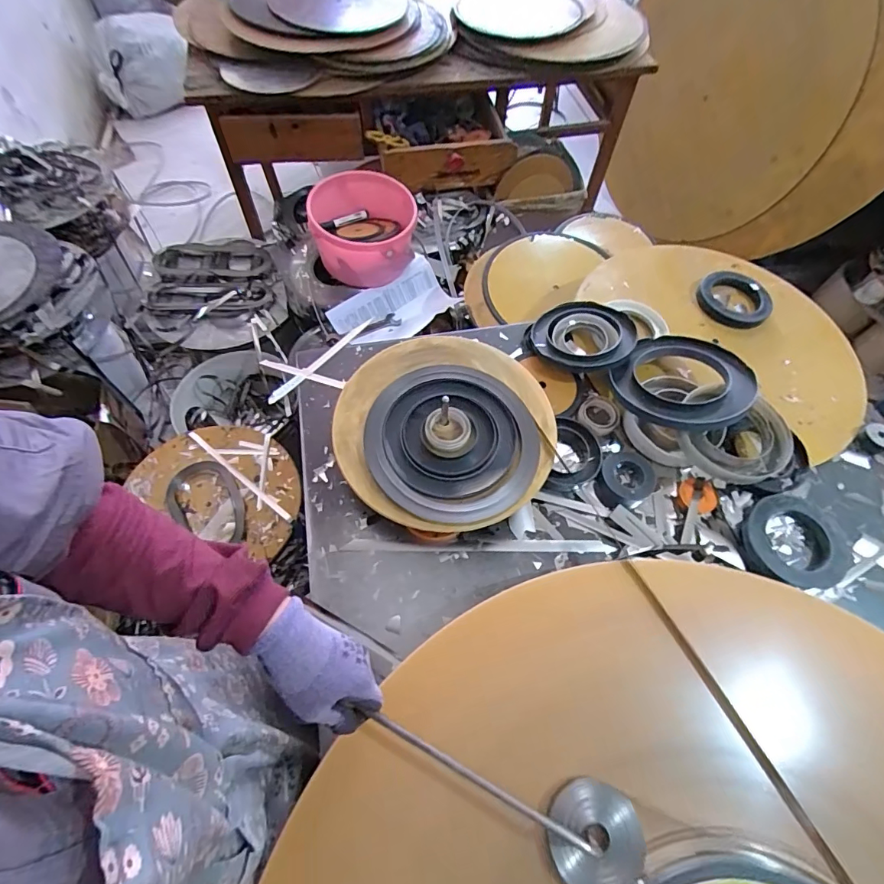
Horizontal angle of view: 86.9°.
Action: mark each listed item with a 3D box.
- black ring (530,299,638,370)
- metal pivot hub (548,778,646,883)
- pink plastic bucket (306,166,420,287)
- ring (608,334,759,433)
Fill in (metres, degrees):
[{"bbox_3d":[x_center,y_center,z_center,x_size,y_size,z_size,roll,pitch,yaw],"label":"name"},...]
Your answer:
[{"bbox_3d":[0.219,-0.166,0.730,0.150,0.021,0.150,19,66,21],"label":"black ring"},{"bbox_3d":[0.137,0.348,0.412,0.084,0.011,0.081,7,57,-10],"label":"metal pivot hub"},{"bbox_3d":[-0.161,-0.450,0.996,0.208,0.147,0.216,1,61,-2],"label":"pink plastic bucket"},{"bbox_3d":[0.350,-0.087,0.670,0.173,0.021,0.173,-7,50,8],"label":"ring"}]

